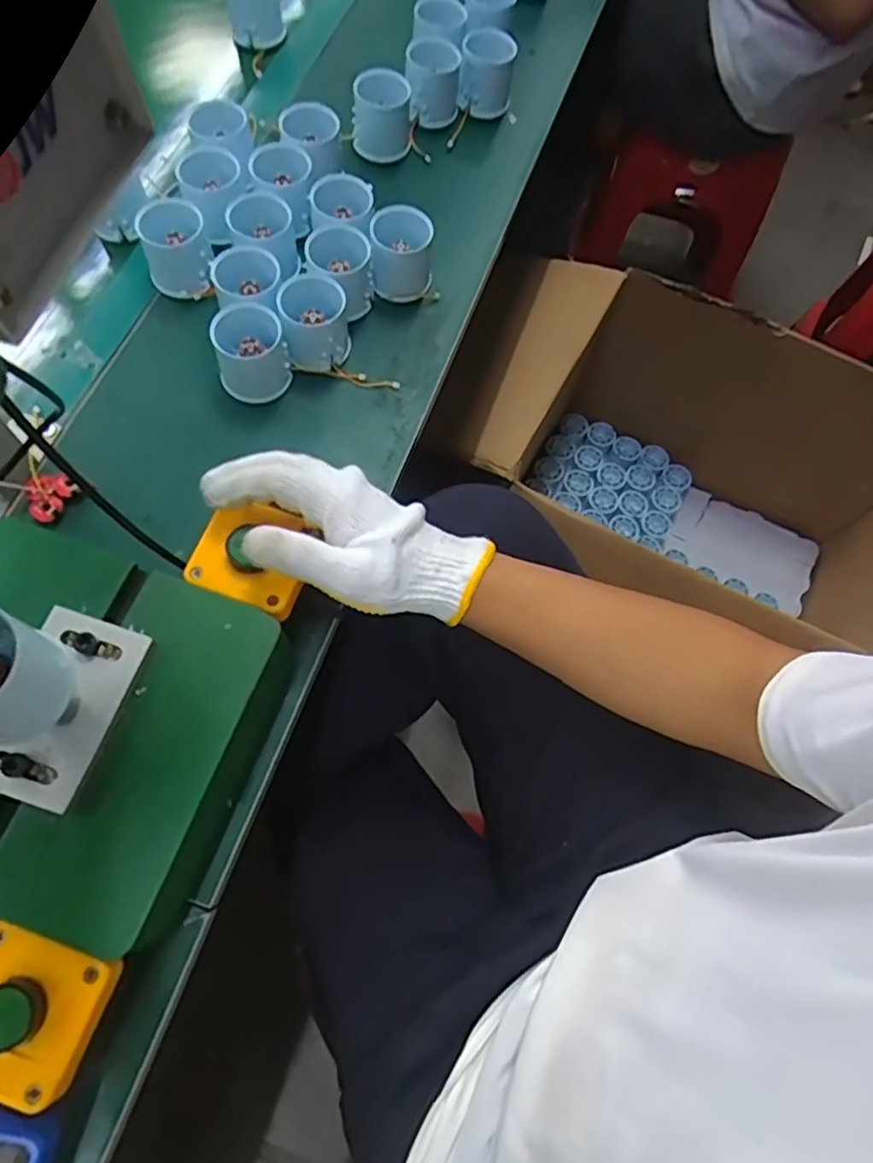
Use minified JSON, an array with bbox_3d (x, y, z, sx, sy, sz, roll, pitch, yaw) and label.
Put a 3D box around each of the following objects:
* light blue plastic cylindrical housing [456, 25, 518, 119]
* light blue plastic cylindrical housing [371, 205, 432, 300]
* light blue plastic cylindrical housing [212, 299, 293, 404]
[{"bbox_3d":[0.049,-0.491,0.644,0.053,0.058,0.048,3,69,-3],"label":"light blue plastic cylindrical housing"},{"bbox_3d":[-0.029,-0.274,0.558,0.052,0.055,0.057,1,69,-4],"label":"light blue plastic cylindrical housing"},{"bbox_3d":[-0.141,-0.174,0.505,0.053,0.057,0.053,-10,70,-8],"label":"light blue plastic cylindrical housing"}]

